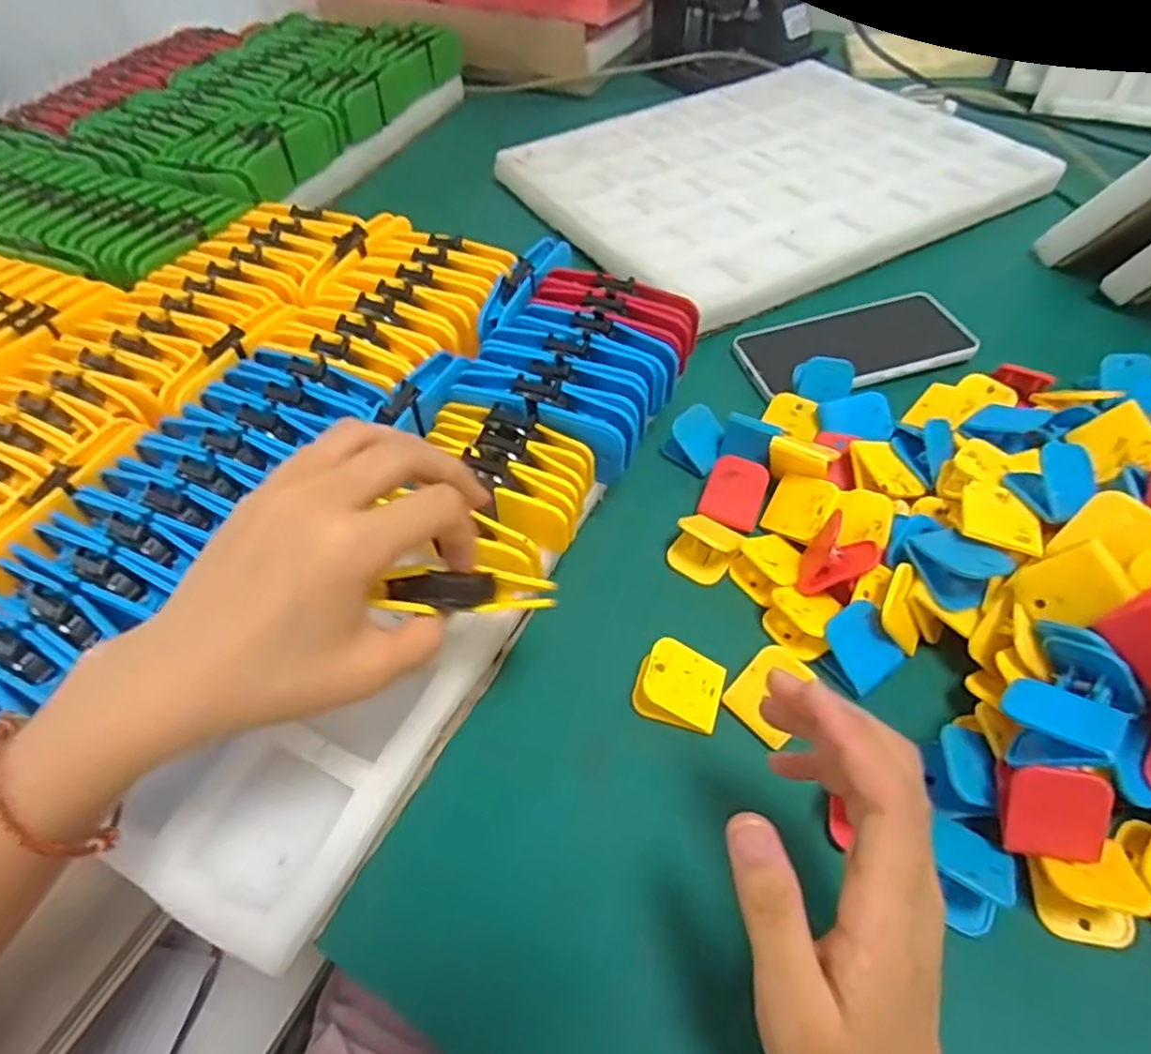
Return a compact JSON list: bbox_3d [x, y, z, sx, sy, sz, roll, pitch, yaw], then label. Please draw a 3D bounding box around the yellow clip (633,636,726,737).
[{"bbox_3d":[0.054,0.081,0.355,0.042,0.023,0.038,17,54,18],"label":"yellow clip"}]

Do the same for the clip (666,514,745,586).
[{"bbox_3d":[0.074,0.011,0.403,0.035,0.026,0.030,32,60,27],"label":"clip"}]

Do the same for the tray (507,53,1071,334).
[{"bbox_3d":[0.180,-0.354,0.694,0.435,0.033,0.355,-24,53,-14],"label":"tray"}]

